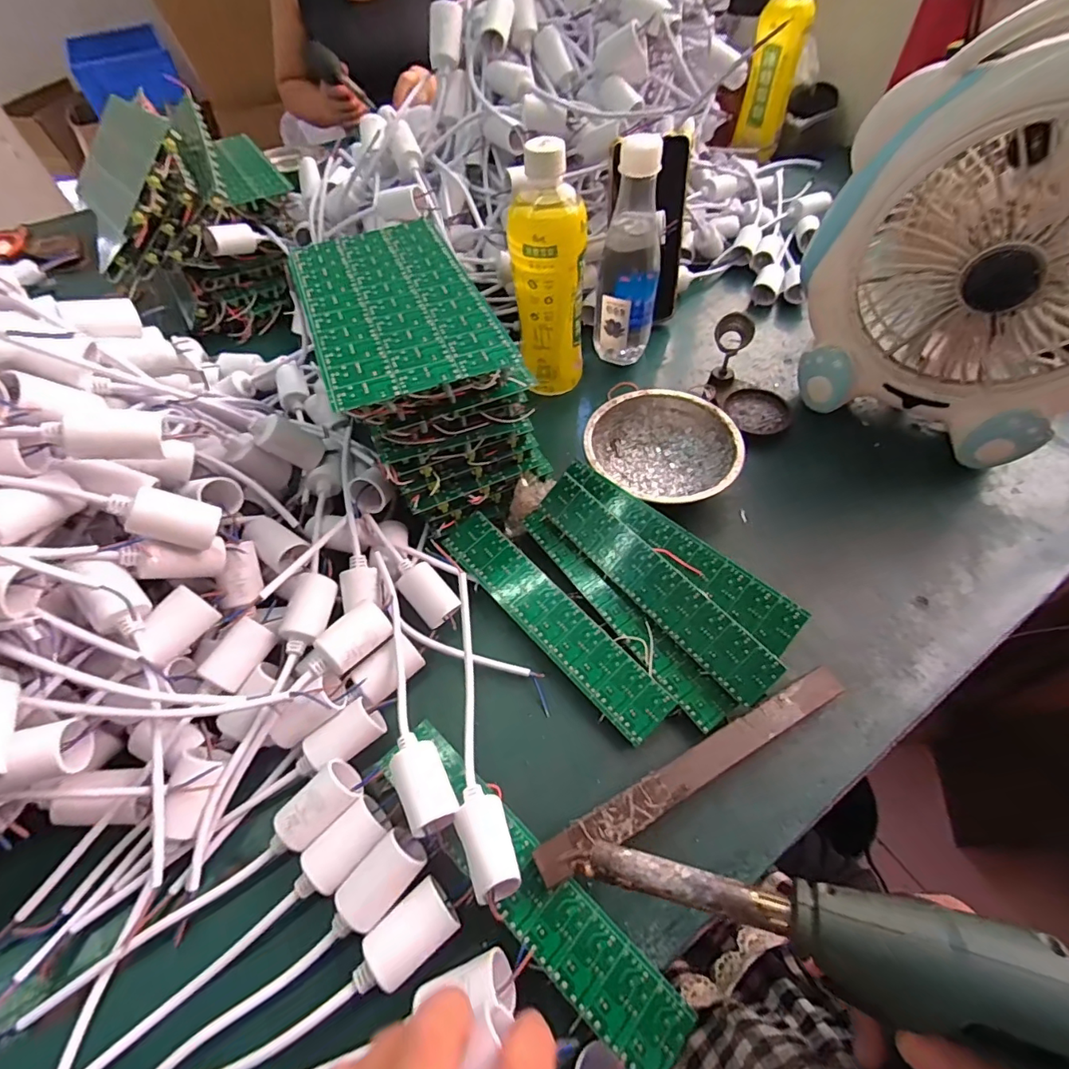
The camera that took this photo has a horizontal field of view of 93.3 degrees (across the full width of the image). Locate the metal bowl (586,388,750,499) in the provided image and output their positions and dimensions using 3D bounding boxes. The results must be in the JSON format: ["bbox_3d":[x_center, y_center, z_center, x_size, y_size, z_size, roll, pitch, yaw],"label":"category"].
[{"bbox_3d":[0.109,-0.072,0.436,0.129,0.039,0.116,25,61,18],"label":"metal bowl"}]

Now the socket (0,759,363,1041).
[{"bbox_3d":[-0.185,0.201,0.272,0.199,0.034,0.028,-36,62,-20],"label":"socket"}]

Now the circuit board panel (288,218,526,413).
[{"bbox_3d":[-0.096,-0.158,0.338,0.111,0.004,0.197,-20,56,-12],"label":"circuit board panel"}]

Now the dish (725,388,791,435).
[{"bbox_3d":[0.217,-0.120,0.488,0.059,0.011,0.056,-1,56,2],"label":"dish"}]

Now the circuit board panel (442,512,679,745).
[{"bbox_3d":[0.010,0.056,0.361,0.041,0.004,0.203,-41,65,-12],"label":"circuit board panel"}]

